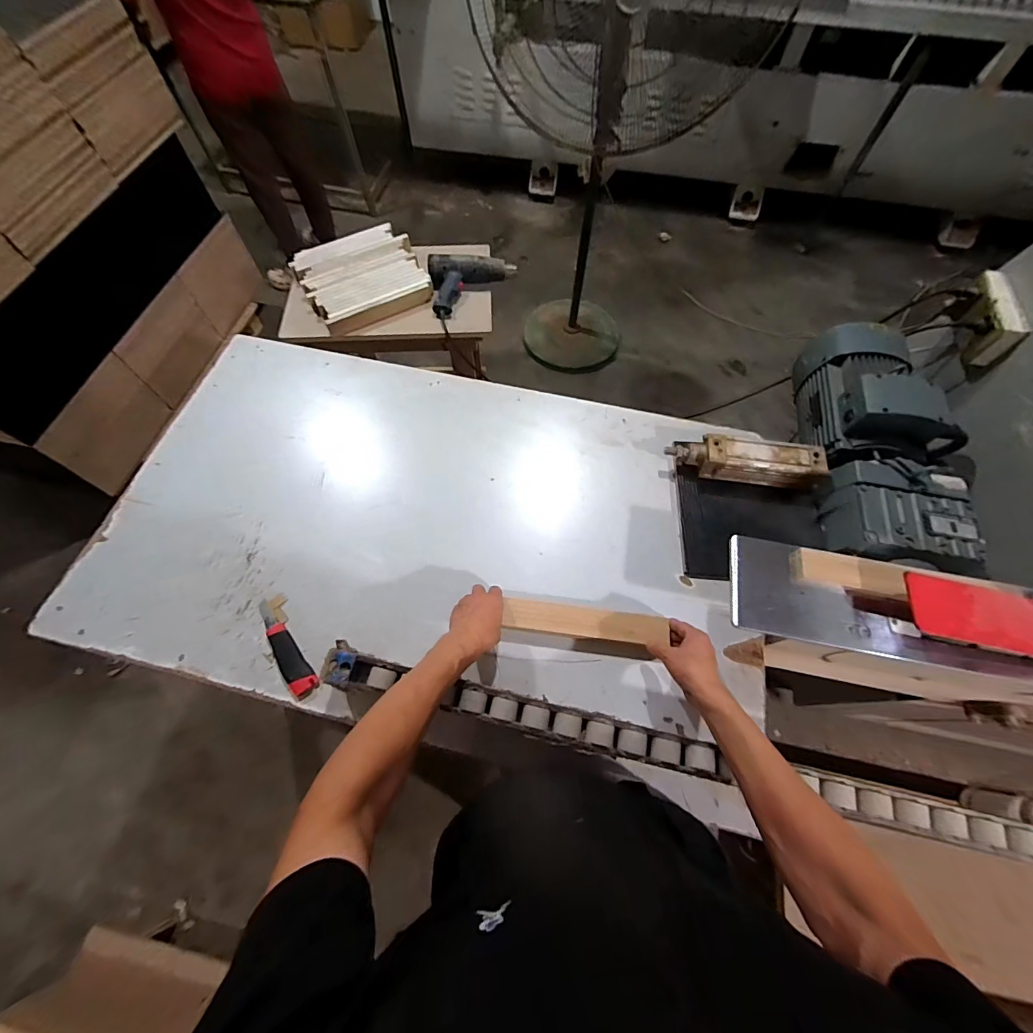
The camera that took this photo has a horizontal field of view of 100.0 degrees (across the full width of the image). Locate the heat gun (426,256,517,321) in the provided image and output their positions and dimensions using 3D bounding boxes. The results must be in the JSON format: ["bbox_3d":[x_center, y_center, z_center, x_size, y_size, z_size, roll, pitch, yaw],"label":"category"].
[{"bbox_3d":[-0.116,-0.654,1.210,0.246,0.063,0.174,-7,65,-4],"label":"heat gun"}]

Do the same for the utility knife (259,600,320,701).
[{"bbox_3d":[-0.375,0.208,0.693,0.039,0.015,0.176,-37,70,-17],"label":"utility knife"}]

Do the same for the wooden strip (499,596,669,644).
[{"bbox_3d":[0.110,0.168,0.695,0.253,0.018,0.046,6,66,7],"label":"wooden strip"}]

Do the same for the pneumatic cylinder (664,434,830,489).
[{"bbox_3d":[0.416,-0.098,0.800,0.275,0.073,0.067,8,65,3],"label":"pneumatic cylinder"}]

